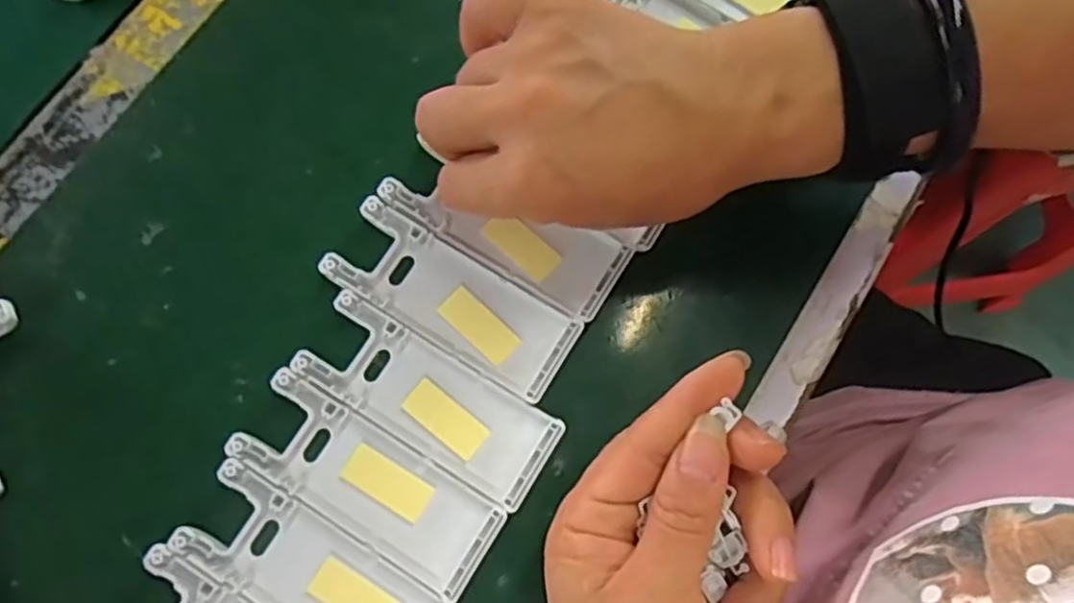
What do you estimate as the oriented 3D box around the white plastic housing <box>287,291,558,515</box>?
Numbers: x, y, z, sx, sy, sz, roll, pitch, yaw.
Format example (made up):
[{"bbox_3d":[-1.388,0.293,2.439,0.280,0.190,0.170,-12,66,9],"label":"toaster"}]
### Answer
[{"bbox_3d":[-0.043,0.038,0.278,0.103,0.009,0.040,33,78,7],"label":"white plastic housing"}]

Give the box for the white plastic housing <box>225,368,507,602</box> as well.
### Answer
[{"bbox_3d":[-0.065,0.070,0.270,0.103,0.009,0.039,31,78,7],"label":"white plastic housing"}]

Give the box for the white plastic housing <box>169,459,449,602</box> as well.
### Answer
[{"bbox_3d":[-0.082,0.104,0.262,0.103,0.009,0.038,31,78,7],"label":"white plastic housing"}]

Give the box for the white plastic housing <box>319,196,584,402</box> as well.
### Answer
[{"bbox_3d":[-0.034,-0.001,0.288,0.102,0.008,0.039,30,78,7],"label":"white plastic housing"}]

